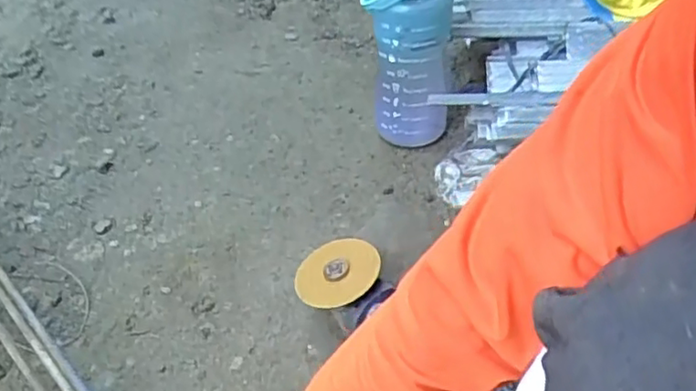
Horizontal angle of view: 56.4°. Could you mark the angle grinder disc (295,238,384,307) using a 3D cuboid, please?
[{"bbox_3d":[-0.011,0.082,0.718,0.092,0.013,0.092,-8,43,8],"label":"angle grinder disc"}]

